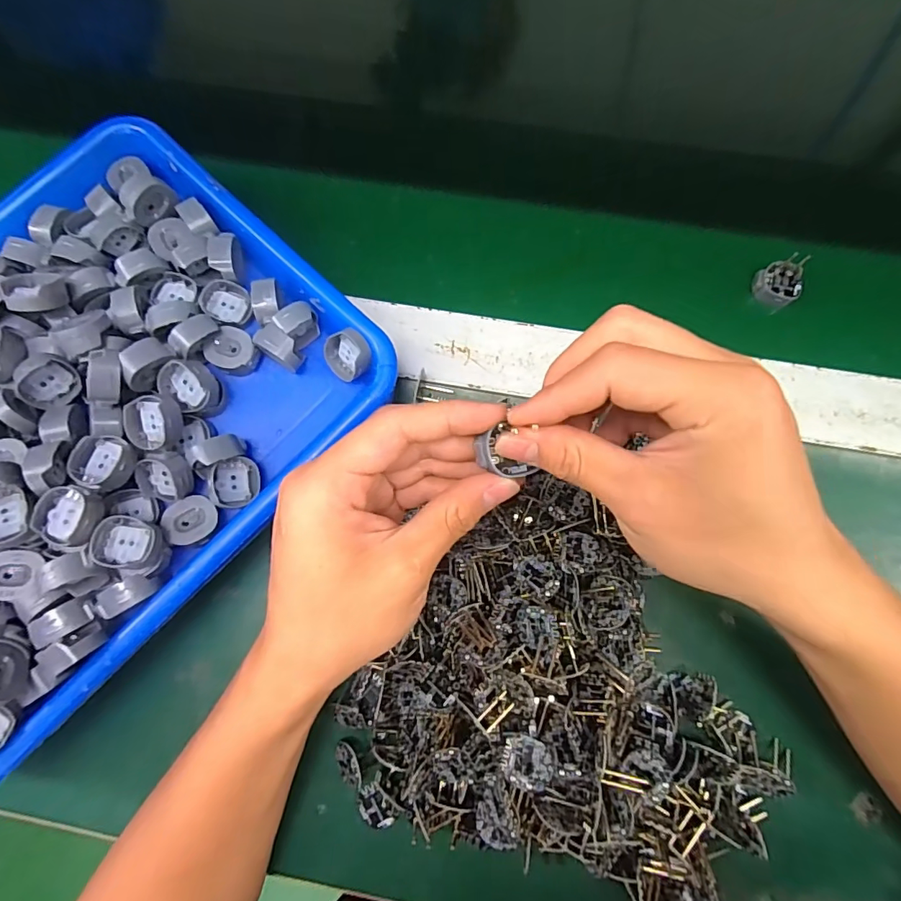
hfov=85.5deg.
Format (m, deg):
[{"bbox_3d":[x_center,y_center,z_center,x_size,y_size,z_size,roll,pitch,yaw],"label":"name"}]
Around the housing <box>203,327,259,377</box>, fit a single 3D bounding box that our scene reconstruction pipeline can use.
[{"bbox_3d":[-0.128,-0.058,0.287,0.025,0.014,0.026,0,82,1],"label":"housing"}]

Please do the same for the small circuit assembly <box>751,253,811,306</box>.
[{"bbox_3d":[0.220,-0.112,0.322,0.029,0.017,0.028,-35,82,-4],"label":"small circuit assembly"}]

